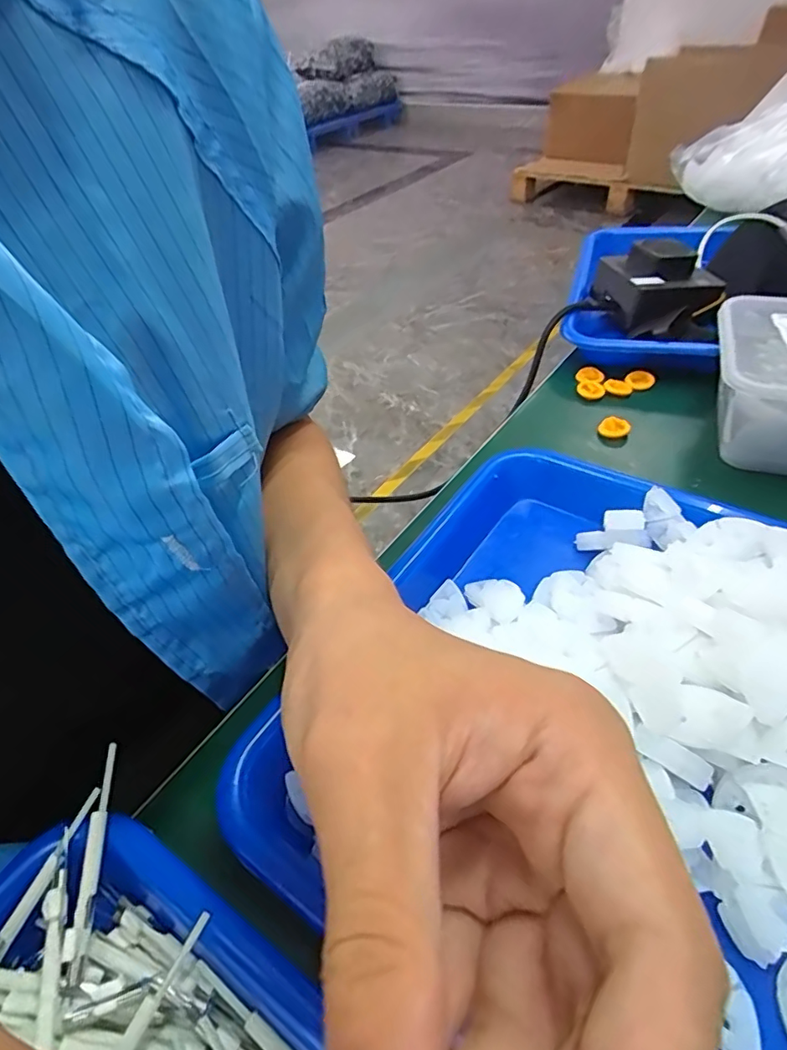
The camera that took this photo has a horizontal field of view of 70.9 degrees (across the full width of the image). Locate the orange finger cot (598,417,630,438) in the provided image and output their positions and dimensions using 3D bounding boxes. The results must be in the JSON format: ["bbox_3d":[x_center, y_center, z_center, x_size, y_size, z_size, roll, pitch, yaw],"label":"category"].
[{"bbox_3d":[0.149,-0.066,0.375,0.020,0.009,0.012,12,49,18],"label":"orange finger cot"}]

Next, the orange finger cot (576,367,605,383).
[{"bbox_3d":[0.149,-0.114,0.422,0.021,0.007,0.022,13,49,17],"label":"orange finger cot"}]

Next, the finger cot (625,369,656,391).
[{"bbox_3d":[0.182,-0.108,0.411,0.017,0.007,0.017,-3,46,3],"label":"finger cot"}]

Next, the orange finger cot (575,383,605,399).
[{"bbox_3d":[0.146,-0.100,0.410,0.020,0.005,0.020,16,50,19],"label":"orange finger cot"}]

